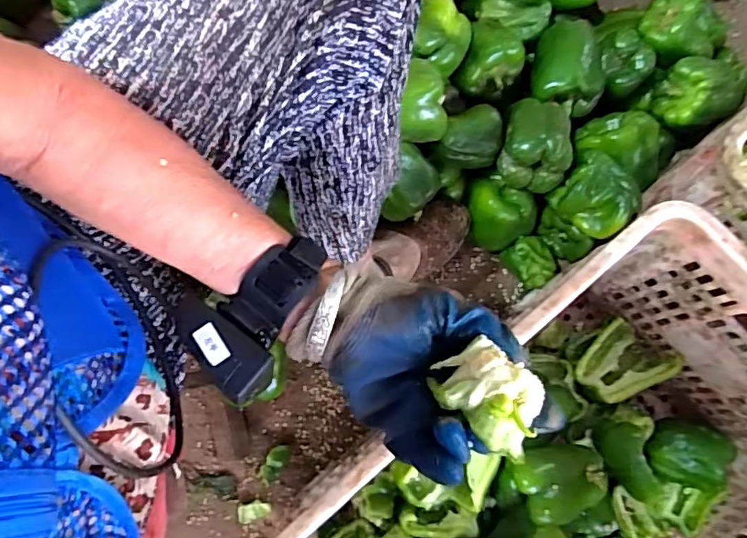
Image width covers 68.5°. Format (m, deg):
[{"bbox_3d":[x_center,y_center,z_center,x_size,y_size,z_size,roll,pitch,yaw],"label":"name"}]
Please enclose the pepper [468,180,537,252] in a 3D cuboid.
[{"bbox_3d":[0.161,-0.069,0.711,0.093,0.071,0.075,26,77,8],"label":"pepper"}]

